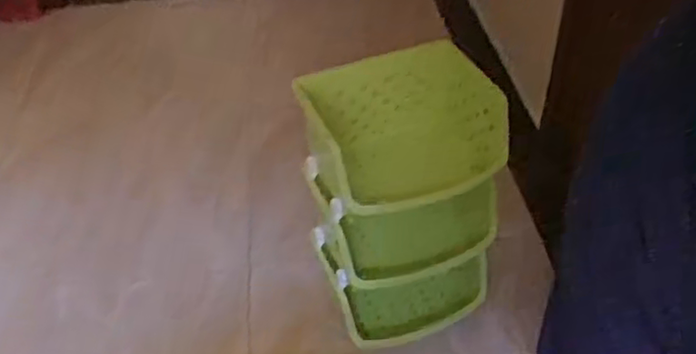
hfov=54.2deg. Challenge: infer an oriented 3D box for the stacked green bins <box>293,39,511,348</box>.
[{"bbox_3d":[0.140,0.079,1.539,0.393,0.630,0.308,-16,43,-12],"label":"stacked green bins"}]

